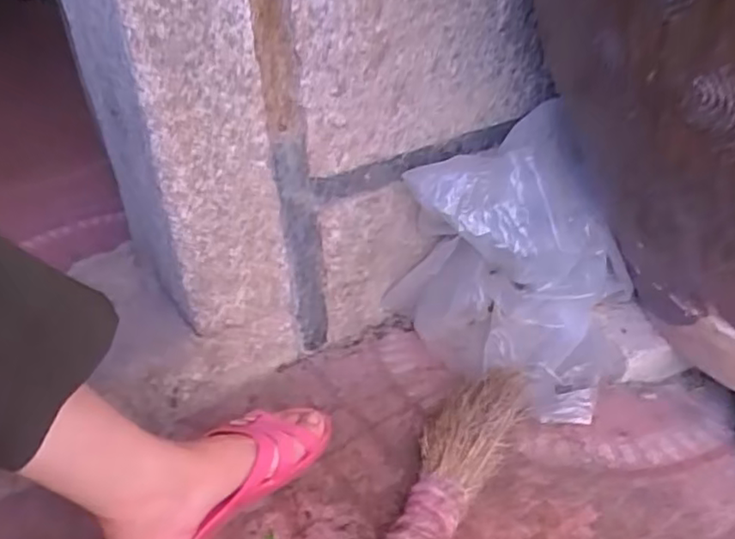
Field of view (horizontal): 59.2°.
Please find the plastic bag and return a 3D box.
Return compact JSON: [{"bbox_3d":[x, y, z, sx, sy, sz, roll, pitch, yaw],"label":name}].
[{"bbox_3d":[0.163,-0.002,0.669,0.178,0.213,0.230,-20,36,-24],"label":"plastic bag"}]

